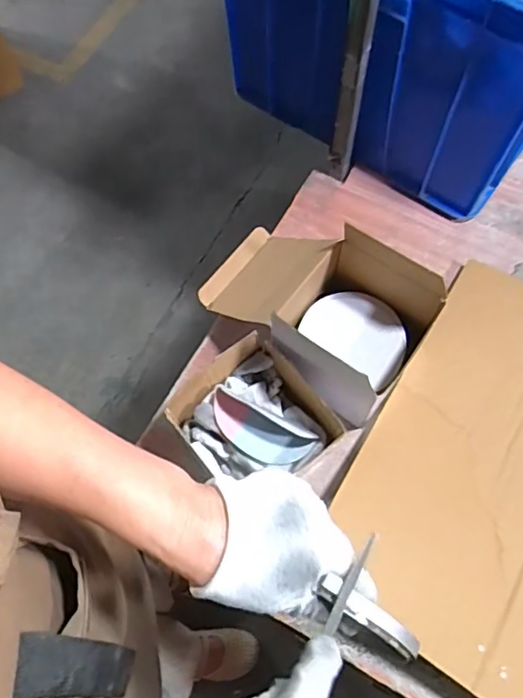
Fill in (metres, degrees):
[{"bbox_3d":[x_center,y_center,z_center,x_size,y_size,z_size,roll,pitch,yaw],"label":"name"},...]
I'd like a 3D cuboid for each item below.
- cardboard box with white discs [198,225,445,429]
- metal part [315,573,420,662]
[{"bbox_3d":[0.047,-0.045,0.621,0.251,0.127,0.162,35,73,13],"label":"cardboard box with white discs"},{"bbox_3d":[0.064,0.168,0.341,0.094,0.017,0.022,42,70,-24],"label":"metal part"}]

